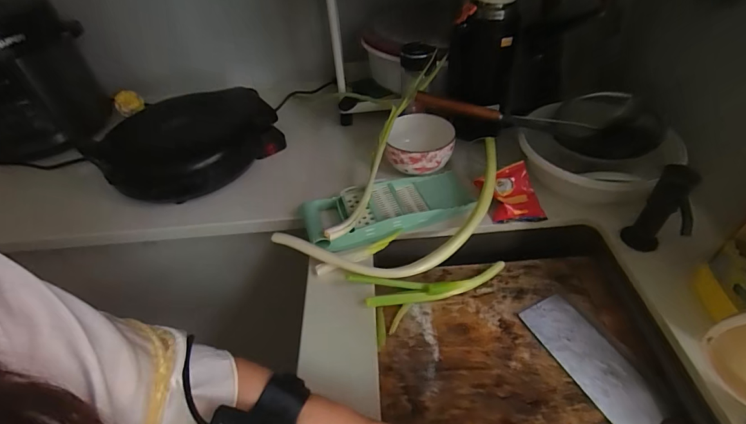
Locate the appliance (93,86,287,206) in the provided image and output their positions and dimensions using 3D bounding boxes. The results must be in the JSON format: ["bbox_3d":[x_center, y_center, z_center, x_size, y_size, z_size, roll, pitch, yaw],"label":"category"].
[{"bbox_3d":[-0.322,-0.132,0.710,0.241,0.090,0.270,10,47,16],"label":"appliance"}]

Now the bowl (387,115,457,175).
[{"bbox_3d":[0.083,-0.116,0.682,0.110,0.059,0.117,-3,43,3],"label":"bowl"}]

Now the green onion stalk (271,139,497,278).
[{"bbox_3d":[0.051,0.013,0.550,0.363,0.067,0.129,-20,45,-15],"label":"green onion stalk"}]

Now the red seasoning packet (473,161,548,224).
[{"bbox_3d":[0.216,-0.024,0.599,0.079,0.021,0.094,-15,69,-8],"label":"red seasoning packet"}]

